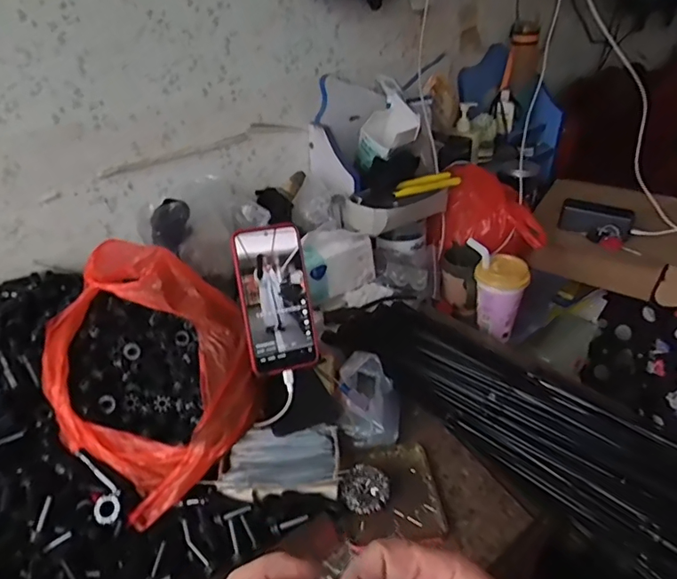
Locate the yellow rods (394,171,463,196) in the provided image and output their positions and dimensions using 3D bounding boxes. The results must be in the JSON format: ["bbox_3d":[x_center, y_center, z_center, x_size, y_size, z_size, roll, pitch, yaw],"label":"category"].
[{"bbox_3d":[0.163,-0.195,0.943,0.128,0.027,0.022,-13,32,-11],"label":"yellow rods"}]

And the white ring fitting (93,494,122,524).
[{"bbox_3d":[-0.214,0.203,0.473,0.024,0.005,0.025,-38,79,-19],"label":"white ring fitting"}]

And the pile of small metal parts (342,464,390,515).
[{"bbox_3d":[0.029,0.214,0.548,0.048,0.020,0.054,-3,31,6],"label":"pile of small metal parts"}]

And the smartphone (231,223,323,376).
[{"bbox_3d":[-0.069,0.011,0.576,0.081,0.162,0.008,-12,6,-18],"label":"smartphone"}]

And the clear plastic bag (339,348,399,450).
[{"bbox_3d":[0.039,0.140,0.636,0.069,0.058,0.124,-5,31,3],"label":"clear plastic bag"}]

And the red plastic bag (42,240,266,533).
[{"bbox_3d":[-0.206,0.077,0.563,0.208,0.158,0.243,-25,36,-28],"label":"red plastic bag"}]

